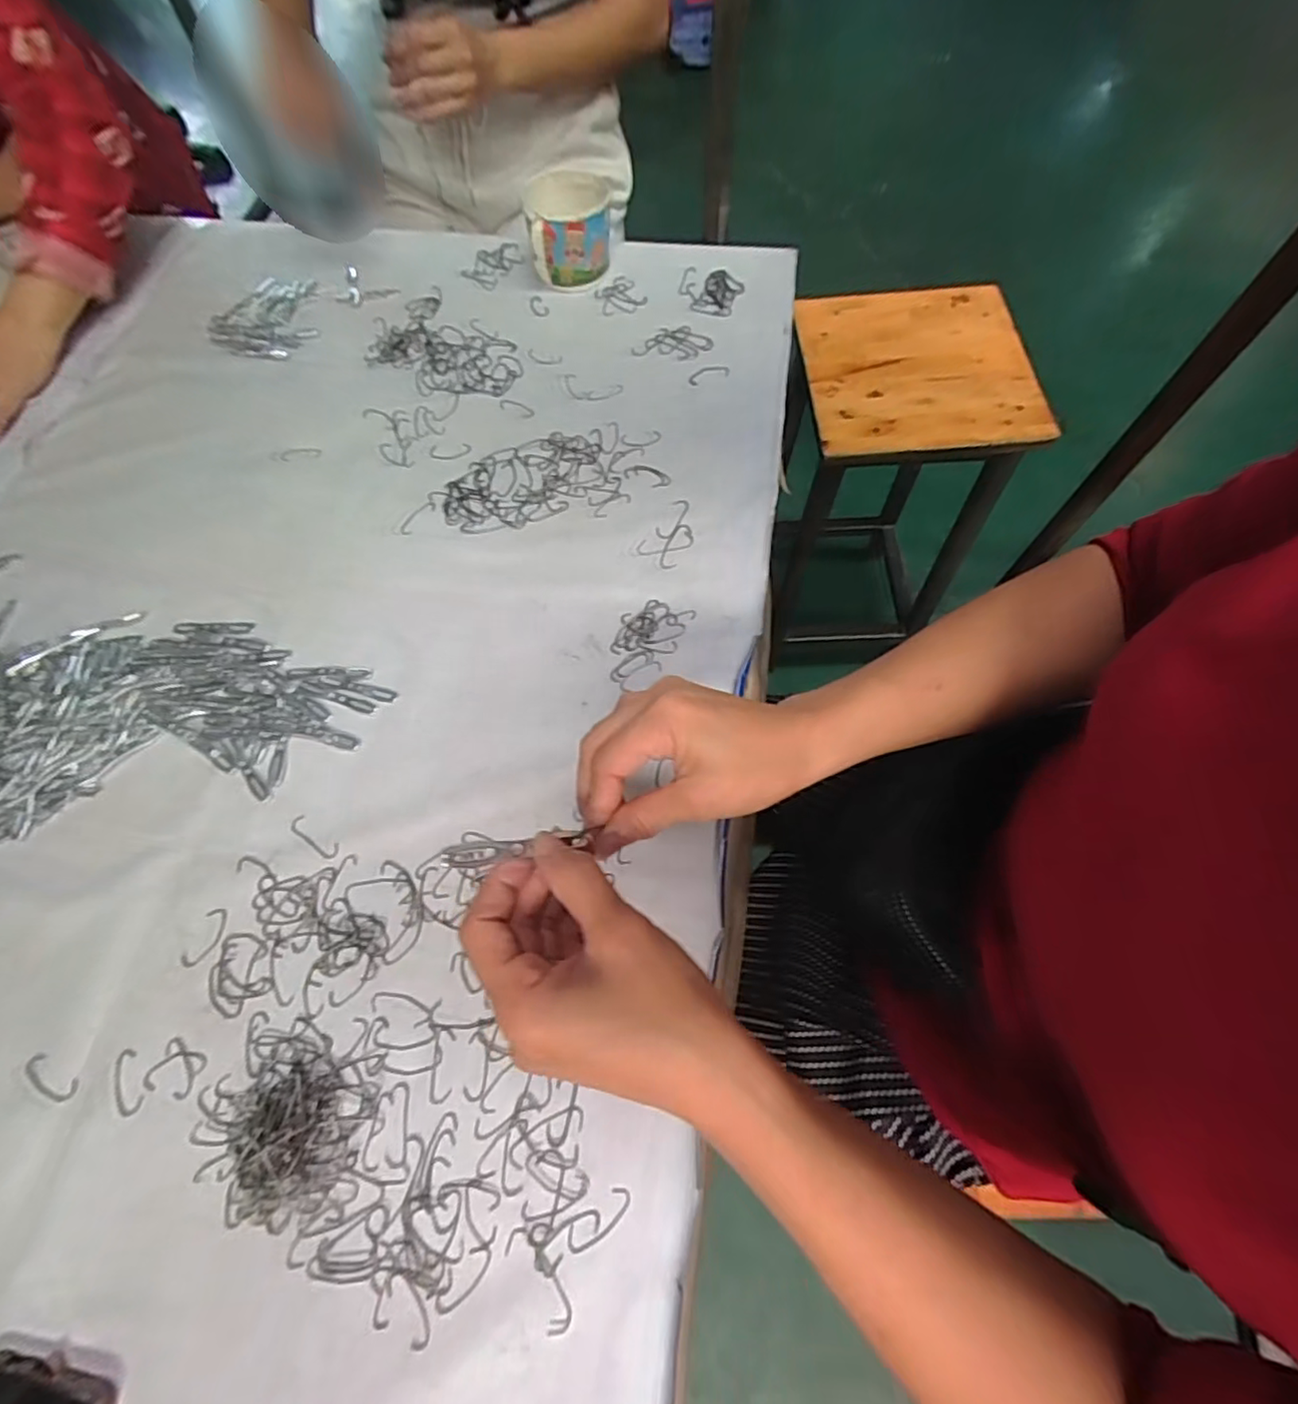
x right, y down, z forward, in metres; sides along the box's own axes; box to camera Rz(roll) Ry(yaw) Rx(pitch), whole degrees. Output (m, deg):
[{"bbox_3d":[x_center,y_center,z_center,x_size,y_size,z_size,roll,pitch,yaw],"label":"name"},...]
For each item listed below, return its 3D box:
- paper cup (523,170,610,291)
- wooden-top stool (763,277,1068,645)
[{"bbox_3d":[-0.085,-0.503,0.654,0.089,0.069,0.092,-2,67,2],"label":"paper cup"},{"bbox_3d":[0.371,-0.357,1.060,0.318,0.507,0.303,-3,67,2],"label":"wooden-top stool"}]

